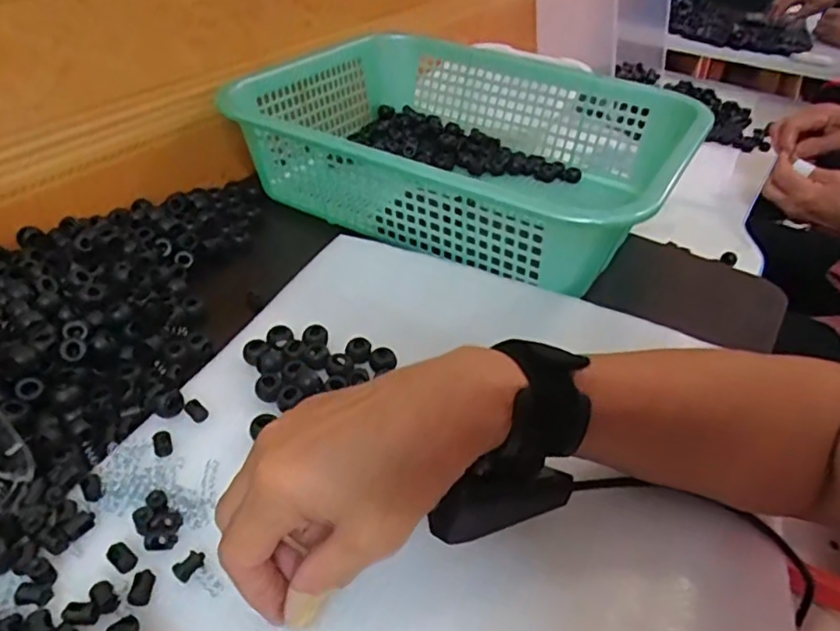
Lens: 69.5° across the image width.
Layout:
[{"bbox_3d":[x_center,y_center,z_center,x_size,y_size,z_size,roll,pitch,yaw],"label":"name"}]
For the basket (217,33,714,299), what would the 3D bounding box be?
[{"bbox_3d":[0.041,-0.155,0.569,0.376,0.106,0.301,25,44,22],"label":"basket"}]

